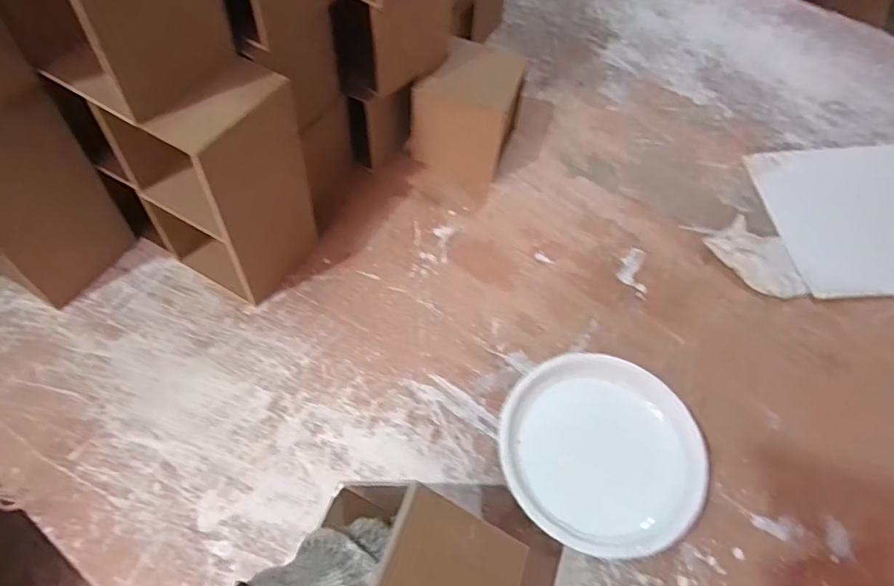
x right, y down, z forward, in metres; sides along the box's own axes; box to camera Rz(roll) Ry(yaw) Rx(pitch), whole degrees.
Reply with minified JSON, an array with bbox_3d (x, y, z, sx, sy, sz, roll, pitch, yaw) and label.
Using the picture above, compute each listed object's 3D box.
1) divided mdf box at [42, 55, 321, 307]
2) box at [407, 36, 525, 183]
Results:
[{"bbox_3d":[-0.242,-0.121,0.553,0.181,0.225,0.123,31,61,15],"label":"divided mdf box"},{"bbox_3d":[0.025,-0.223,0.685,0.107,0.123,0.123,17,58,7],"label":"box"}]

